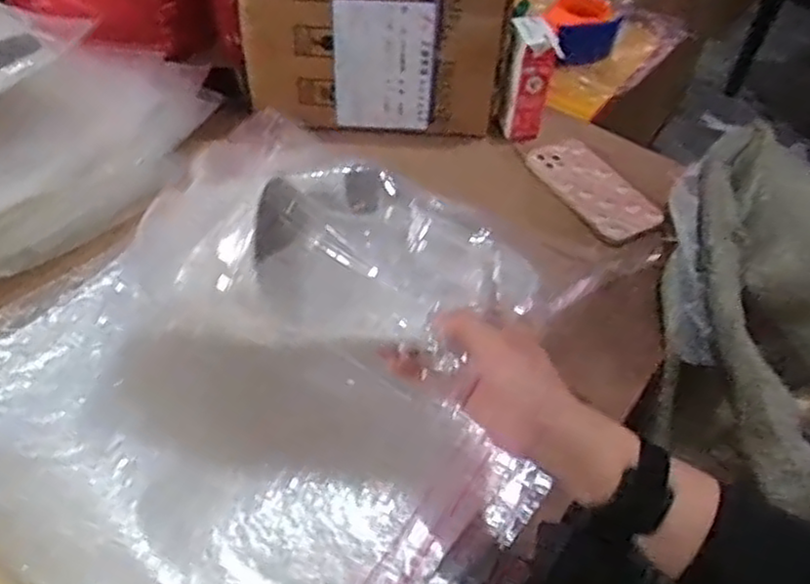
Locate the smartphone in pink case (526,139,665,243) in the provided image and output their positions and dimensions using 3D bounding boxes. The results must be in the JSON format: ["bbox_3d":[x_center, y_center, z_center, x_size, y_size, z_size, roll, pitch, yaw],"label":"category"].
[{"bbox_3d":[0.217,-0.120,0.850,0.086,0.008,0.162,-26,58,-19],"label":"smartphone in pink case"}]

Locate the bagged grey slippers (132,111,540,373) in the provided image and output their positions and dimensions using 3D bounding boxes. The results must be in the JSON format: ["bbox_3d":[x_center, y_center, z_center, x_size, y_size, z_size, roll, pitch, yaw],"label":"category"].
[{"bbox_3d":[-0.062,-0.030,0.500,0.261,0.080,0.134,28,51,20],"label":"bagged grey slippers"}]

